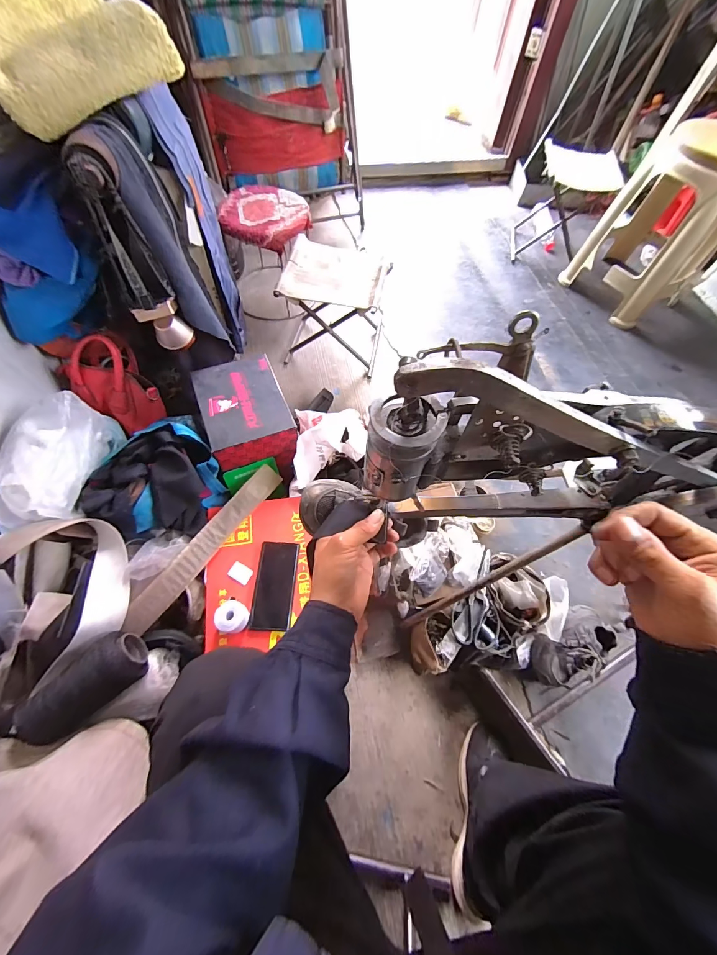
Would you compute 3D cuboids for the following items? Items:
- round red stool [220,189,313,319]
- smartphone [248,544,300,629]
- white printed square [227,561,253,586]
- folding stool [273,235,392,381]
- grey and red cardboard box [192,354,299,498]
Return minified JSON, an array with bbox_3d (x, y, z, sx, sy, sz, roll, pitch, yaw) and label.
[{"bbox_3d":[-0.288,-0.696,1.126,0.265,0.294,0.253,1,63,-3],"label":"round red stool"},{"bbox_3d":[-0.161,0.210,0.701,0.079,0.009,0.161,15,67,-25],"label":"smartphone"},{"bbox_3d":[-0.226,0.184,0.688,0.041,0.006,0.032,27,65,10],"label":"white printed square"},{"bbox_3d":[-0.065,-0.484,1.027,0.268,0.232,0.235,17,63,5],"label":"folding stool"},{"bbox_3d":[-0.242,-0.122,0.804,0.164,0.148,0.234,-18,65,-12],"label":"grey and red cardboard box"}]

